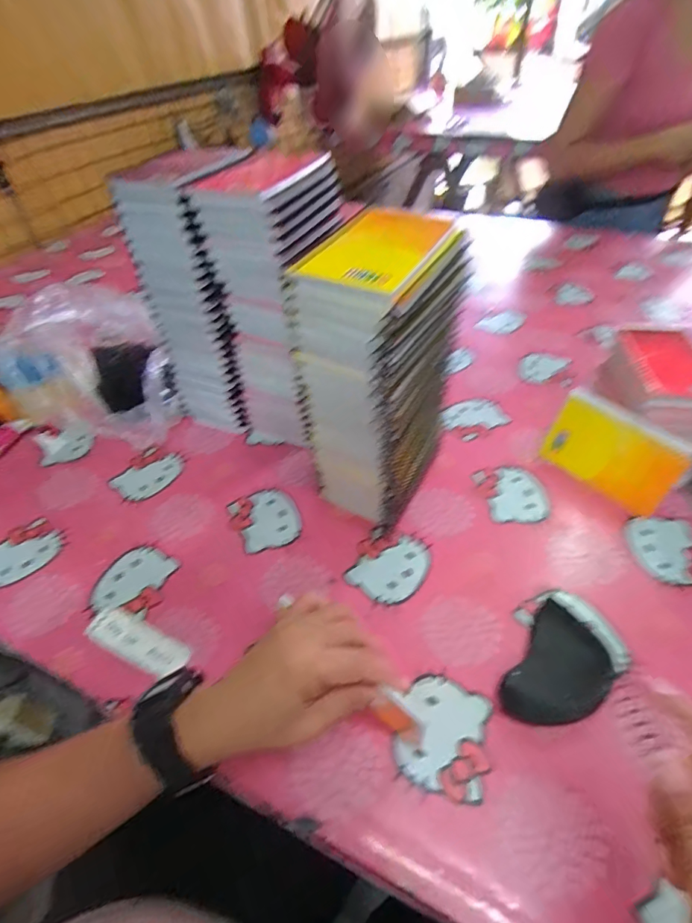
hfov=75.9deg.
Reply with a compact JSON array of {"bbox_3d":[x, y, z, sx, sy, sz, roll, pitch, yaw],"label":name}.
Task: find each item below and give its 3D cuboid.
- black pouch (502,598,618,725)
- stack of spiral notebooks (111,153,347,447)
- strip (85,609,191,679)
[{"bbox_3d":[0.174,0.170,0.359,0.063,0.023,0.100,29,55,28],"label":"black pouch"},{"bbox_3d":[-0.117,-0.179,0.524,0.208,0.293,0.134,10,48,13],"label":"stack of spiral notebooks"},{"bbox_3d":[-0.192,0.165,0.406,0.103,0.005,0.033,16,50,19],"label":"strip"}]

